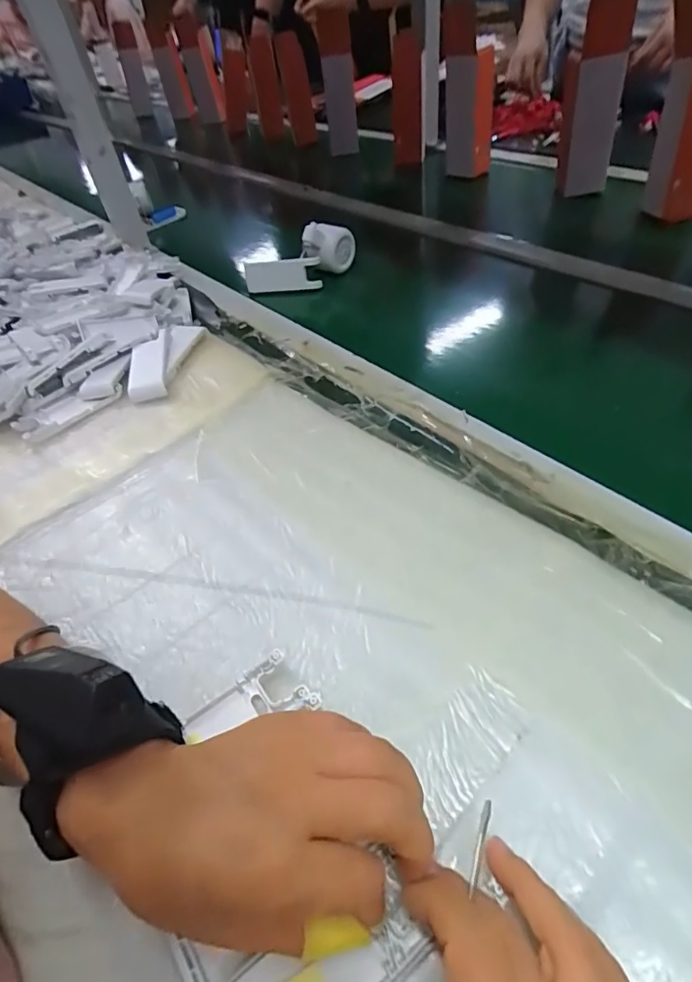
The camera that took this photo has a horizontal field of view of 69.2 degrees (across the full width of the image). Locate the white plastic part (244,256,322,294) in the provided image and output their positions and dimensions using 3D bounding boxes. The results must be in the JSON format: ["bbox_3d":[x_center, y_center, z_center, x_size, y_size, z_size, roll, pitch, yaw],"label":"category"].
[{"bbox_3d":[-0.089,-0.298,0.694,0.112,0.040,0.017,7,37,24],"label":"white plastic part"}]

